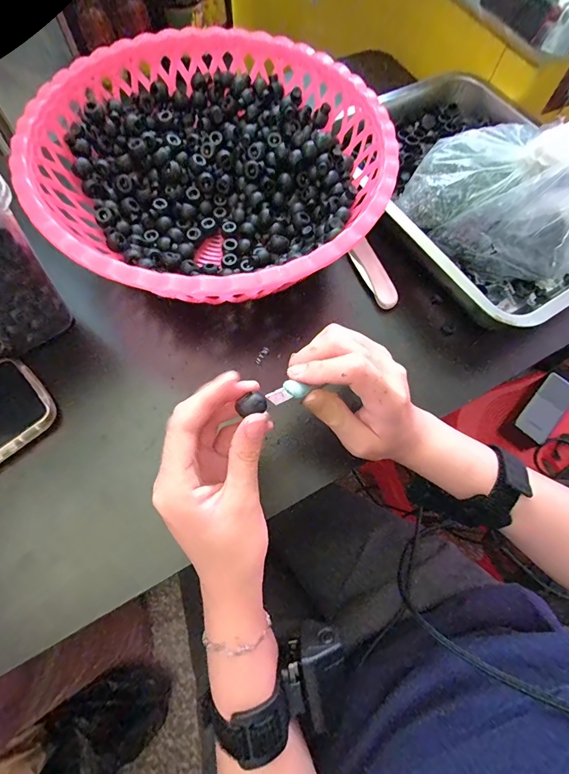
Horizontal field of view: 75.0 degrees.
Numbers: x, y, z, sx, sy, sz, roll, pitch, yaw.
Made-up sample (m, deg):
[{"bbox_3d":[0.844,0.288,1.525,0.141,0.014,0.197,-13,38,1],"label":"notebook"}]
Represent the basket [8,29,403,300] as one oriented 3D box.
[{"bbox_3d":[-0.062,-0.191,0.343,0.295,0.084,0.291,1,69,-3],"label":"basket"}]

